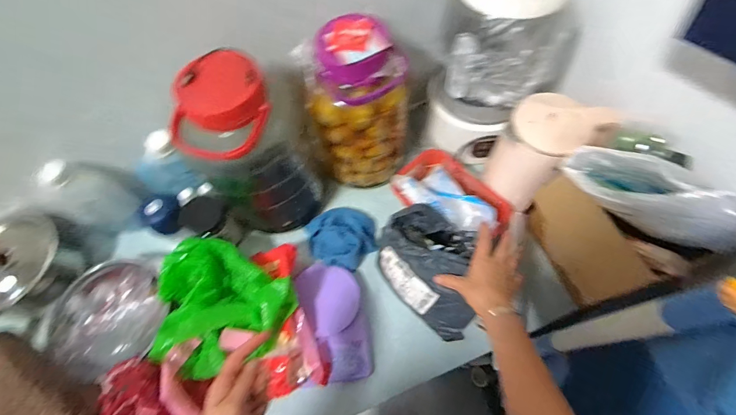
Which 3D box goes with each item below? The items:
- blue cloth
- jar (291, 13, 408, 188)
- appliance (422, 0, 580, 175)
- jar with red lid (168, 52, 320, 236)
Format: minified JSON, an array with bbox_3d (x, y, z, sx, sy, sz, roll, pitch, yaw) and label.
[{"bbox_3d":[-0.054,0.057,0.752,0.146,0.063,0.144,-40,68,-15],"label":"blue cloth"},{"bbox_3d":[-0.015,-0.183,0.682,0.172,0.320,0.150,-2,64,2],"label":"jar"},{"bbox_3d":[0.218,-0.244,0.669,0.193,0.356,0.187,2,64,4],"label":"appliance"},{"bbox_3d":[-0.212,-0.082,0.641,0.165,0.349,0.161,-1,64,3],"label":"jar with red lid"}]

